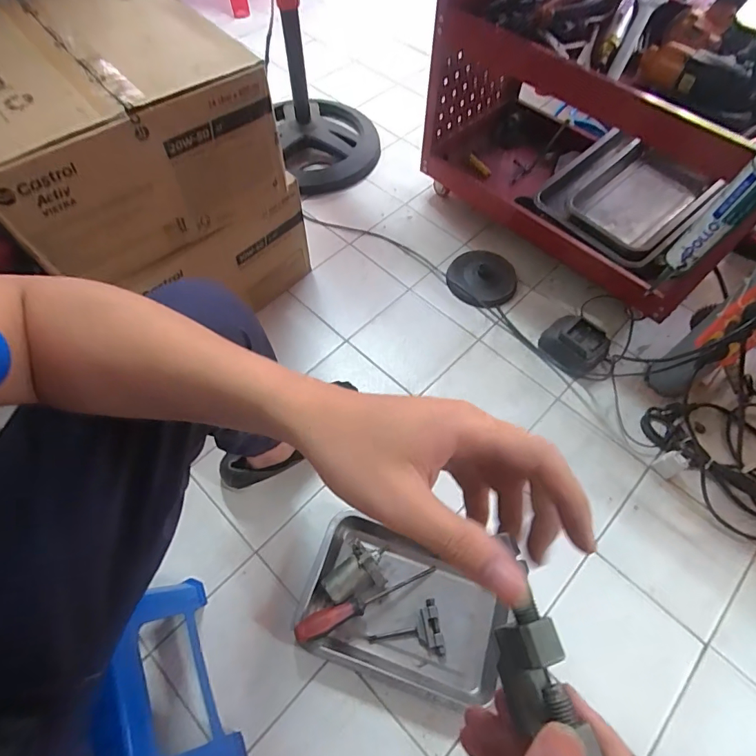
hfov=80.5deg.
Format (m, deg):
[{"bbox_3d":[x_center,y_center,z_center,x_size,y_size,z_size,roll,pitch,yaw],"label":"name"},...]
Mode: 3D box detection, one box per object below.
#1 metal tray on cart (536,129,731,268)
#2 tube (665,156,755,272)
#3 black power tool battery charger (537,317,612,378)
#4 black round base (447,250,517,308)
[{"bbox_3d":[0.523,-0.382,0.965,0.252,0.082,0.279,-37,68,-19],"label":"metal tray on cart"},{"bbox_3d":[0.533,-0.250,0.693,0.059,0.210,0.044,40,68,19],"label":"tube"},{"bbox_3d":[0.407,-0.068,0.928,0.095,0.062,0.123,-33,66,-16],"label":"black power tool battery charger"},{"bbox_3d":[0.241,-0.237,1.035,0.152,0.030,0.150,-1,61,1],"label":"black round base"}]

